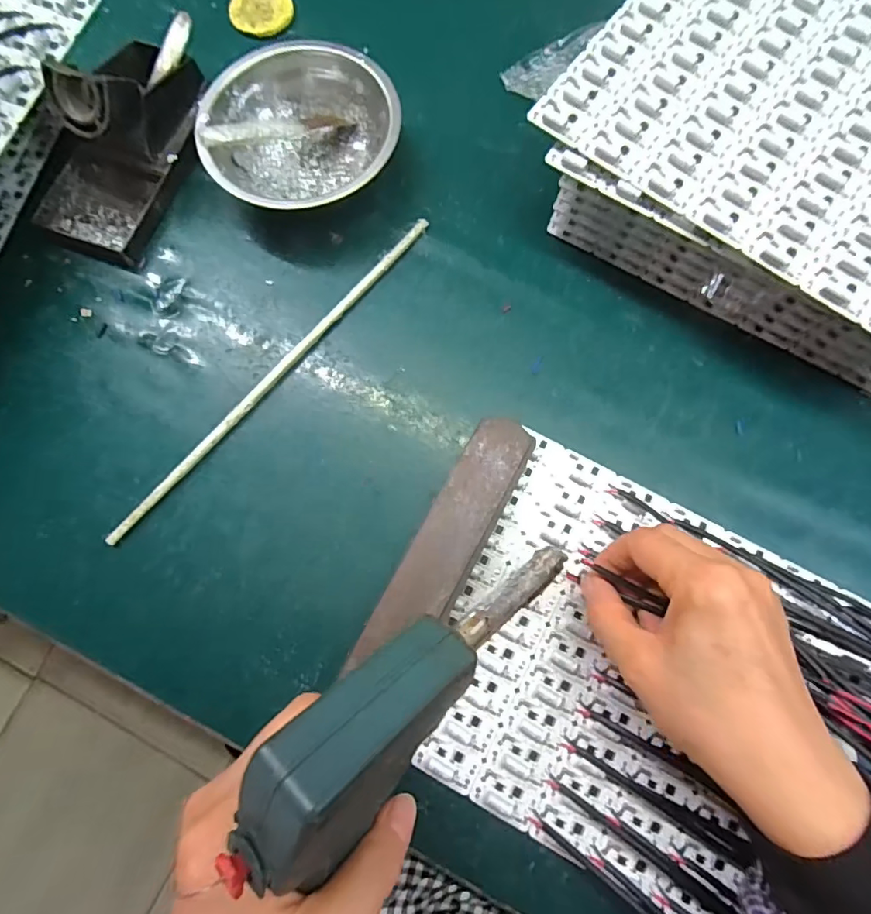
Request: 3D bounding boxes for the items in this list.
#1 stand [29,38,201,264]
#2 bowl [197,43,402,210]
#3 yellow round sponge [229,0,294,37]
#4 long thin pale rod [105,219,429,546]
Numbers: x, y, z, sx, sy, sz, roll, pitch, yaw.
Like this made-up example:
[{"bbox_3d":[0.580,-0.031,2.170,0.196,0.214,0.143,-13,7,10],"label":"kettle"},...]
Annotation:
[{"bbox_3d":[-0.215,-0.214,0.335,0.080,0.064,0.142,17,78,5],"label":"stand"},{"bbox_3d":[-0.088,-0.216,0.348,0.124,0.042,0.118,0,77,1],"label":"bowl"},{"bbox_3d":[-0.134,-0.345,0.396,0.047,0.009,0.043,0,77,1],"label":"yellow round sponge"},{"bbox_3d":[-0.100,-0.054,0.325,0.009,0.008,0.275,40,80,9],"label":"long thin pale rod"}]

